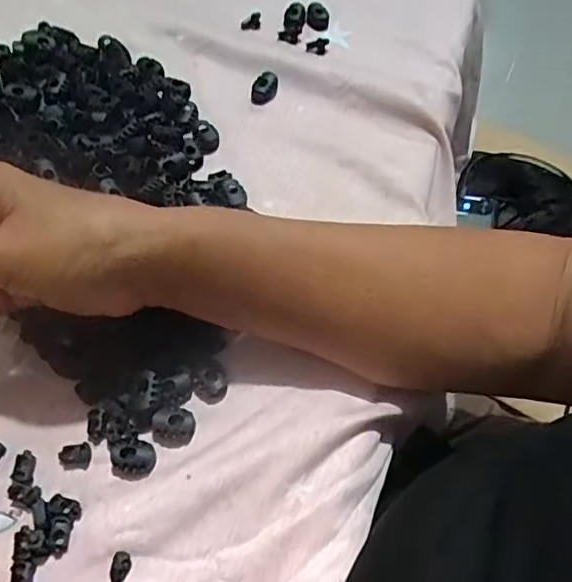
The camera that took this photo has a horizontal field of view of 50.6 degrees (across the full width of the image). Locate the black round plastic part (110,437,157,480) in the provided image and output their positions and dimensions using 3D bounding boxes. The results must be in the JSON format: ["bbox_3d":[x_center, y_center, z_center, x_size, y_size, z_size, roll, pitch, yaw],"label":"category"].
[{"bbox_3d":[-0.079,0.086,0.311,0.022,0.005,0.020,0,60,0],"label":"black round plastic part"}]

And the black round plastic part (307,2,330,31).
[{"bbox_3d":[0.026,-0.224,0.490,0.018,0.012,0.021,2,60,1],"label":"black round plastic part"}]

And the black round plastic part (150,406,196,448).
[{"bbox_3d":[-0.060,0.071,0.319,0.022,0.006,0.021,0,60,0],"label":"black round plastic part"}]

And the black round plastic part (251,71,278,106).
[{"bbox_3d":[-0.016,-0.153,0.450,0.016,0.009,0.028,17,61,10],"label":"black round plastic part"}]

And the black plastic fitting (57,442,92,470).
[{"bbox_3d":[-0.111,0.086,0.316,0.016,0.008,0.013,-2,60,-1],"label":"black plastic fitting"}]

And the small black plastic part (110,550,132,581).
[{"bbox_3d":[-0.079,0.131,0.286,0.009,0.004,0.015,13,61,8],"label":"small black plastic part"}]

